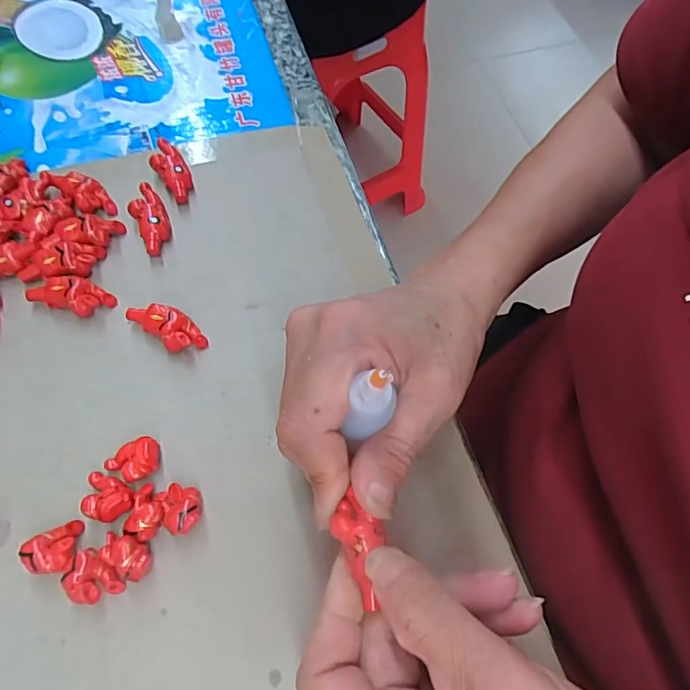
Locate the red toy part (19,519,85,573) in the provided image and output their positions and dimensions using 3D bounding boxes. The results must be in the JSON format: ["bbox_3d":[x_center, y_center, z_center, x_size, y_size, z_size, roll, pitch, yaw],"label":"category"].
[{"bbox_3d":[-0.123,0.085,0.214,0.020,0.013,0.020,-4,64,-6],"label":"red toy part"}]

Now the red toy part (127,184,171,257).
[{"bbox_3d":[-0.110,-0.071,0.289,0.018,0.015,0.040,-24,68,-15],"label":"red toy part"}]

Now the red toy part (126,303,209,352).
[{"bbox_3d":[-0.092,-0.010,0.261,0.041,0.015,0.018,35,67,13],"label":"red toy part"}]

